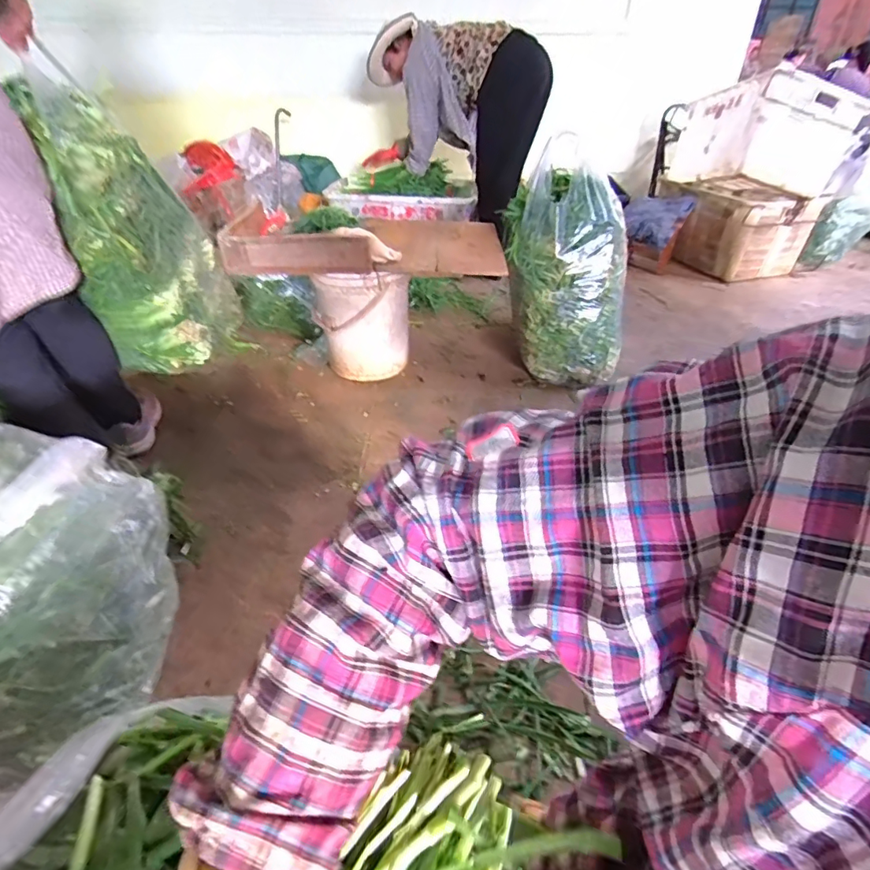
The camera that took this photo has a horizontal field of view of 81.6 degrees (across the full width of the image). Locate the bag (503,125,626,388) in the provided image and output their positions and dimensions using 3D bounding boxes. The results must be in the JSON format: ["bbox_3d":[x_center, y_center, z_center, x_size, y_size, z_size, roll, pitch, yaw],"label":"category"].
[{"bbox_3d":[0.393,-0.472,1.503,0.368,0.602,0.237,14,39,19],"label":"bag"}]

